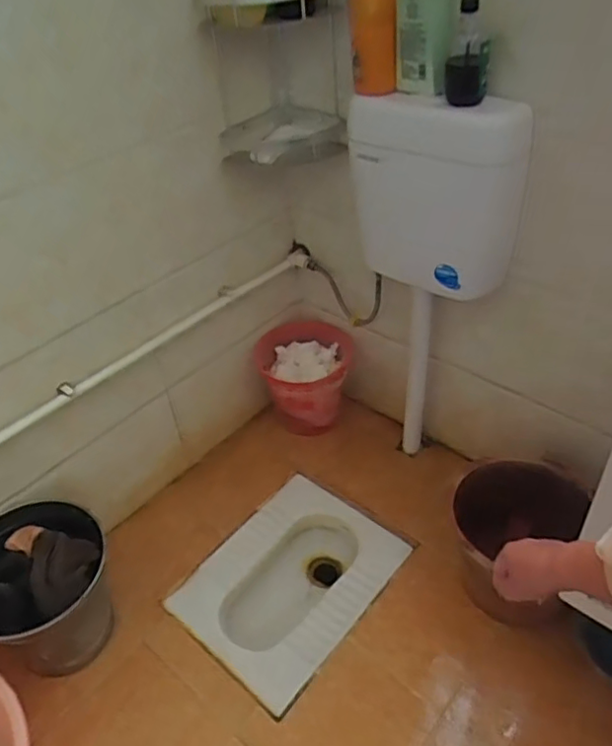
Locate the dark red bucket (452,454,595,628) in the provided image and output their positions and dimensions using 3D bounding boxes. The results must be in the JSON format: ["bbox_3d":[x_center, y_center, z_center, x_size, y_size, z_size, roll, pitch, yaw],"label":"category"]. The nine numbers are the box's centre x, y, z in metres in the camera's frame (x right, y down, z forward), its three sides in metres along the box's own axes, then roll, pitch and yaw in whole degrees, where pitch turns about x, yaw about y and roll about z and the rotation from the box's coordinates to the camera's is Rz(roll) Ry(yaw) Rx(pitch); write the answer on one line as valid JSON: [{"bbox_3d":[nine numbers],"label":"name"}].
[{"bbox_3d":[0.451,0.364,1.320,0.257,0.262,0.231,5,42,11],"label":"dark red bucket"}]

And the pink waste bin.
[{"bbox_3d":[0.008,0.022,1.813,0.291,0.273,0.243,-9,41,-5],"label":"pink waste bin"}]

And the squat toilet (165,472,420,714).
[{"bbox_3d":[-0.028,0.534,1.516,0.372,0.181,0.504,26,49,31],"label":"squat toilet"}]

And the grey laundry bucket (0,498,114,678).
[{"bbox_3d":[-0.563,0.453,1.302,0.268,0.300,0.284,-3,41,2],"label":"grey laundry bucket"}]

